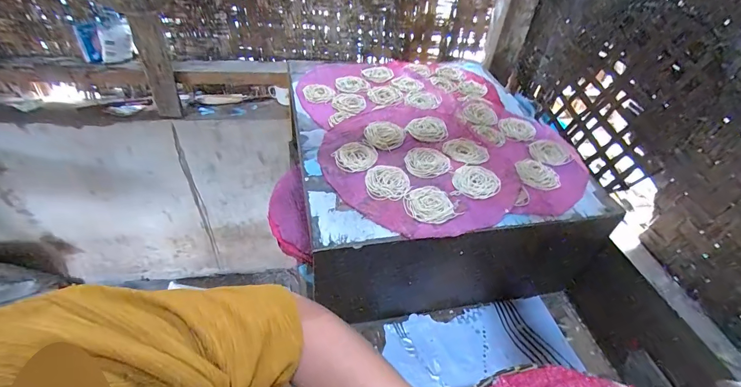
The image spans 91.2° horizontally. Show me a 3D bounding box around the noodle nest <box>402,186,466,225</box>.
[{"bbox_3d":[0.095,0.018,0.580,0.082,0.004,0.077,4,43,-4],"label":"noodle nest"}]

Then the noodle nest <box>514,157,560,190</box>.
[{"bbox_3d":[0.307,-0.037,0.668,0.077,0.004,0.080,4,43,-4],"label":"noodle nest"}]

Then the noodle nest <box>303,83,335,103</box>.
[{"bbox_3d":[-0.115,-0.222,0.809,0.067,0.015,0.069,4,43,-4],"label":"noodle nest"}]

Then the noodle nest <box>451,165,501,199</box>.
[{"bbox_3d":[0.183,-0.022,0.627,0.078,0.005,0.081,13,43,6],"label":"noodle nest"}]

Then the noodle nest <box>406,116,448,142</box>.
[{"bbox_3d":[0.115,-0.130,0.730,0.078,0.008,0.082,21,44,14],"label":"noodle nest"}]

